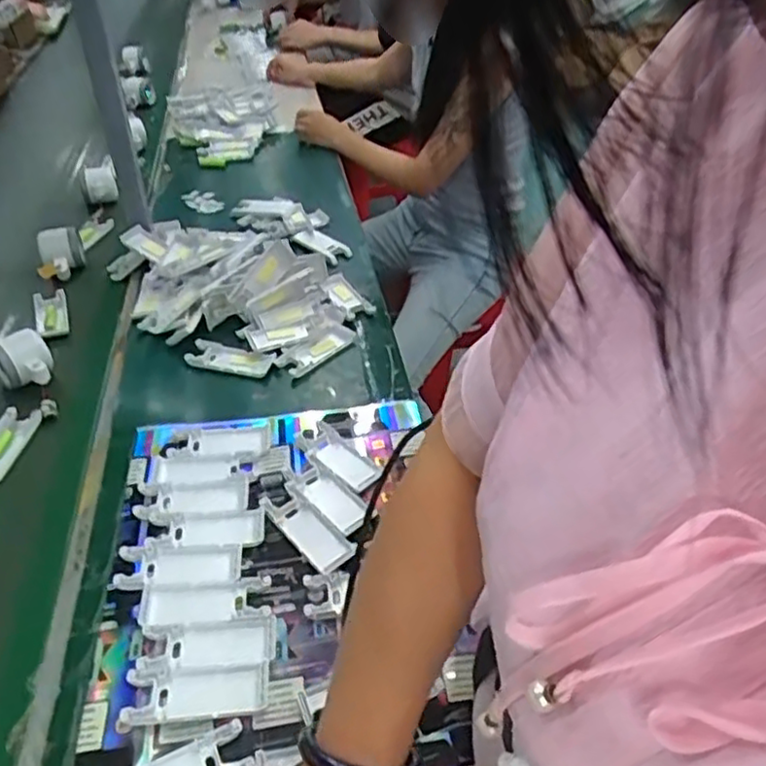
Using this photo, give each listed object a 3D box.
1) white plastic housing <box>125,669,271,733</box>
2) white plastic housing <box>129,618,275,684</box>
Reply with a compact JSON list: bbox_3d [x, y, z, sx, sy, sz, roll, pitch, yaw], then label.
[{"bbox_3d":[-0.141,0.232,0.515,0.103,0.011,0.039,-4,40,-7],"label":"white plastic housing"},{"bbox_3d":[-0.142,0.211,0.541,0.110,0.014,0.041,-6,41,-9],"label":"white plastic housing"}]

